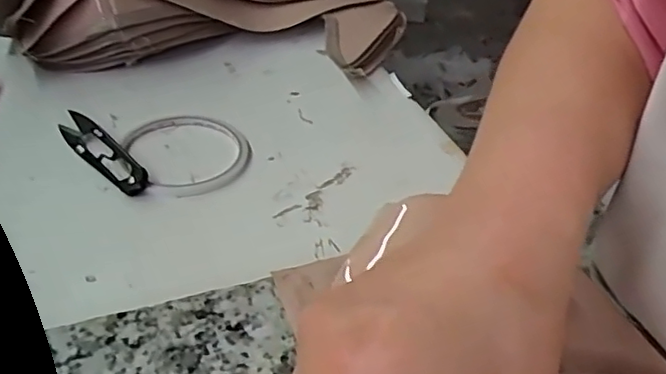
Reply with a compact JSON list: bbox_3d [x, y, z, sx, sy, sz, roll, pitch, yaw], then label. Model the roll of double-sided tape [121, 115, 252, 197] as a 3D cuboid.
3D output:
[{"bbox_3d":[-0.092,-0.025,0.405,0.076,0.005,0.084,-20,44,-24],"label":"roll of double-sided tape"}]

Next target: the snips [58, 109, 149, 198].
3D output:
[{"bbox_3d":[-0.148,-0.024,0.390,0.019,0.011,0.094,-31,49,-33],"label":"snips"}]

